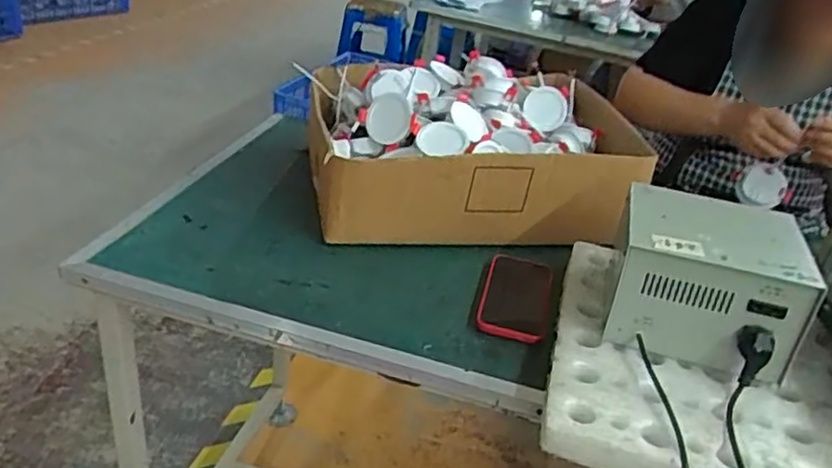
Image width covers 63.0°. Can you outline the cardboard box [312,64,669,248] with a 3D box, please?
[{"bbox_3d":[0.080,-0.128,1.044,0.456,0.182,0.345,7,30,-4],"label":"cardboard box"}]

